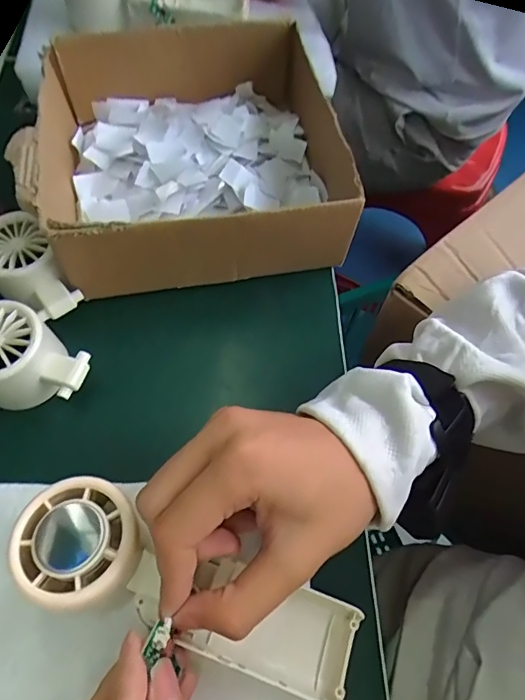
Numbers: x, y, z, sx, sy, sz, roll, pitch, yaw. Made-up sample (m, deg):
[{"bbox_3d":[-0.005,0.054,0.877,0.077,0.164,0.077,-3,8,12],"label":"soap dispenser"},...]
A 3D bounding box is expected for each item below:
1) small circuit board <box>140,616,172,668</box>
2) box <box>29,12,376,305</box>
[{"bbox_3d":[-0.044,0.121,0.195,0.008,0.007,0.017,28,64,11],"label":"small circuit board"},{"bbox_3d":[-0.050,-0.147,0.354,0.207,0.075,0.199,-8,64,-6],"label":"box"}]

